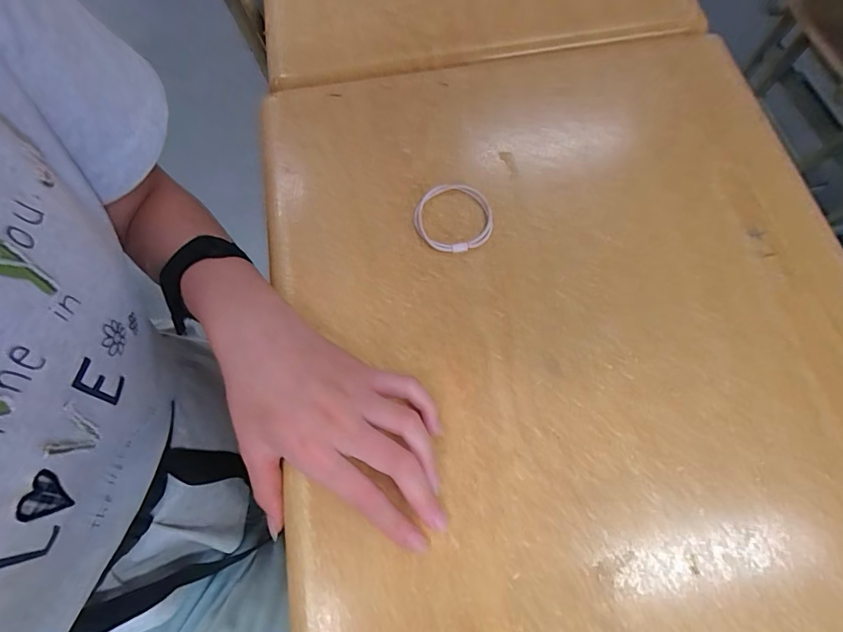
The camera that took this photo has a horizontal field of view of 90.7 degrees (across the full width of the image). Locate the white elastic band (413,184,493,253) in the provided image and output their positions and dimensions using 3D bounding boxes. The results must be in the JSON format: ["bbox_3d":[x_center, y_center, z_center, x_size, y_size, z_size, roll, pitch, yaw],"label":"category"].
[{"bbox_3d":[0.023,-0.072,0.300,0.056,0.005,0.057,-3,70,0],"label":"white elastic band"}]

